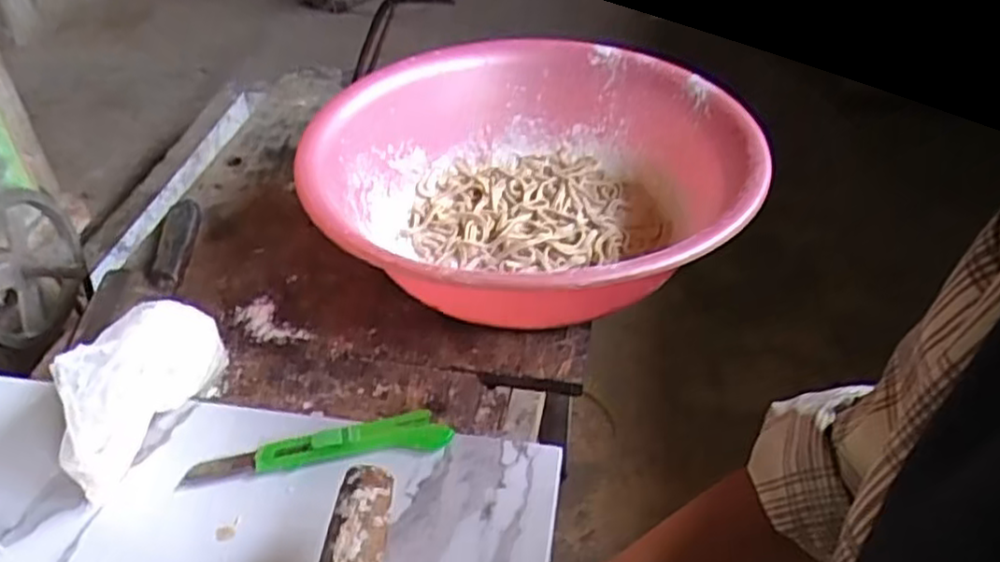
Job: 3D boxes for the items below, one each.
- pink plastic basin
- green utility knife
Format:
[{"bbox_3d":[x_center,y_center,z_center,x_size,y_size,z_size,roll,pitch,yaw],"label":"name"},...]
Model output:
[{"bbox_3d":[0.021,-0.096,0.715,0.420,0.124,0.414,0,39,0],"label":"pink plastic basin"},{"bbox_3d":[-0.133,0.123,0.542,0.190,0.015,0.030,-7,40,-7],"label":"green utility knife"}]

